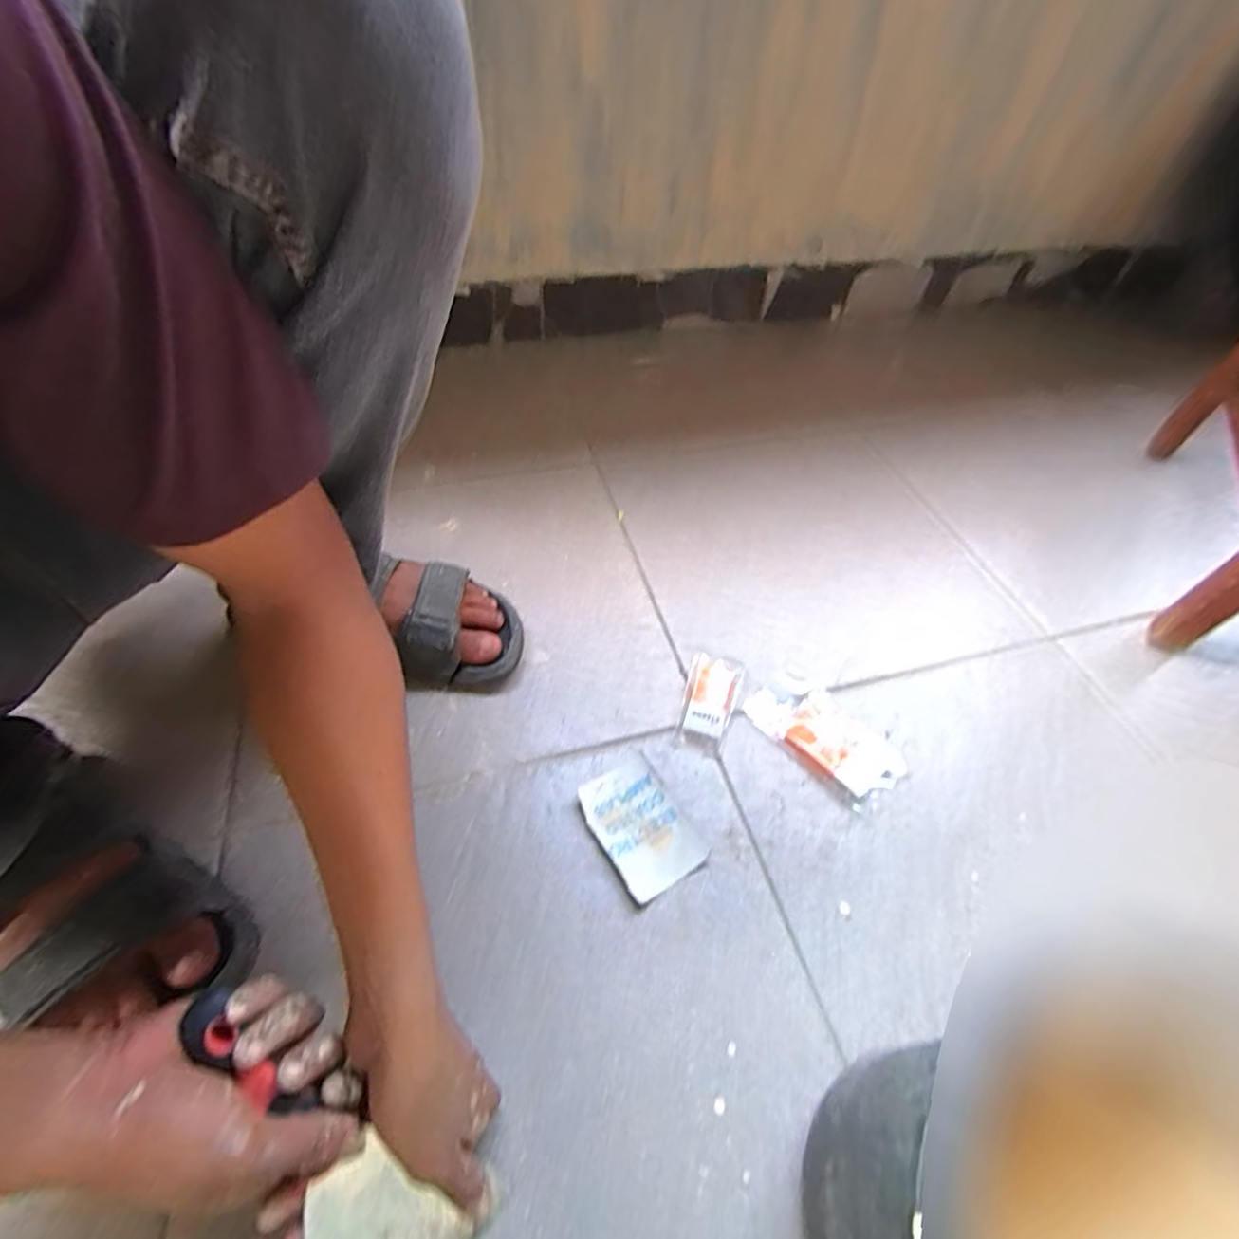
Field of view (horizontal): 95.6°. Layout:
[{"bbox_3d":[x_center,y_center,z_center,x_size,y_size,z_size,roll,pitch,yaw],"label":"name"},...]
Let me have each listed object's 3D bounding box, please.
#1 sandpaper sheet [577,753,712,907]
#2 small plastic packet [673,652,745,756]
[{"bbox_3d":[0.017,0.165,0.452,0.072,0.013,0.100,-27,57,-22],"label":"sandpaper sheet"},{"bbox_3d":[0.085,0.075,0.521,0.049,0.019,0.094,13,52,8],"label":"small plastic packet"}]

